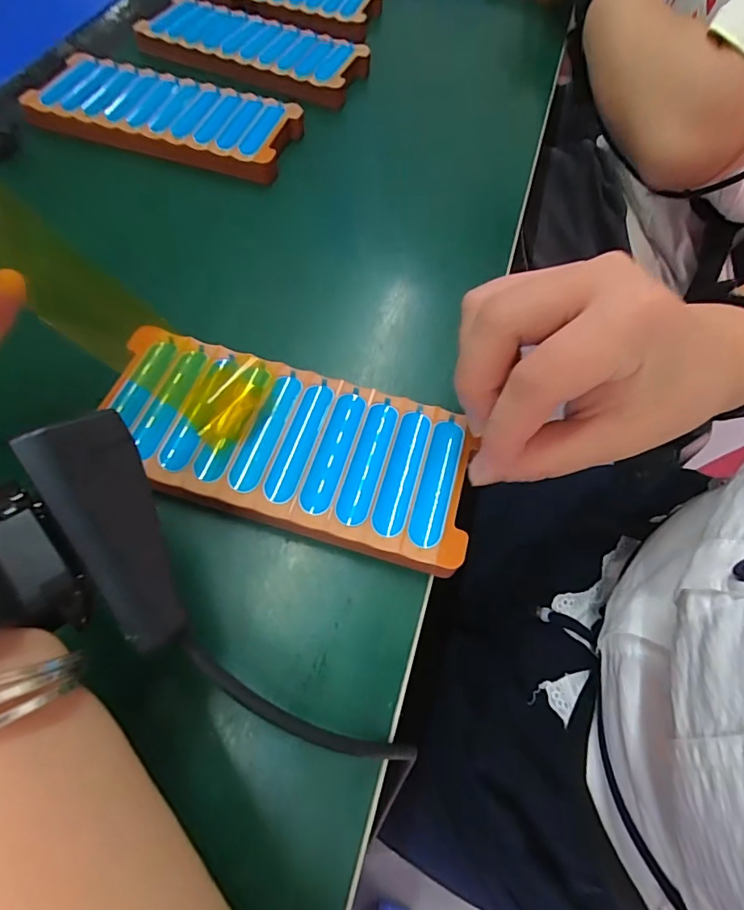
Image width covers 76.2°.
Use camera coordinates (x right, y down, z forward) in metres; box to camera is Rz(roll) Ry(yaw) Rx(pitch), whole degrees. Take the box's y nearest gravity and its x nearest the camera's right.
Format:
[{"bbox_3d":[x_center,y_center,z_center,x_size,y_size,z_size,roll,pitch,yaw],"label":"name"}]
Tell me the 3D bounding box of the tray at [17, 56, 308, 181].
[{"bbox_3d":[-0.140,-0.238,0.331,0.173,0.021,0.081,14,61,4],"label":"tray"}]

